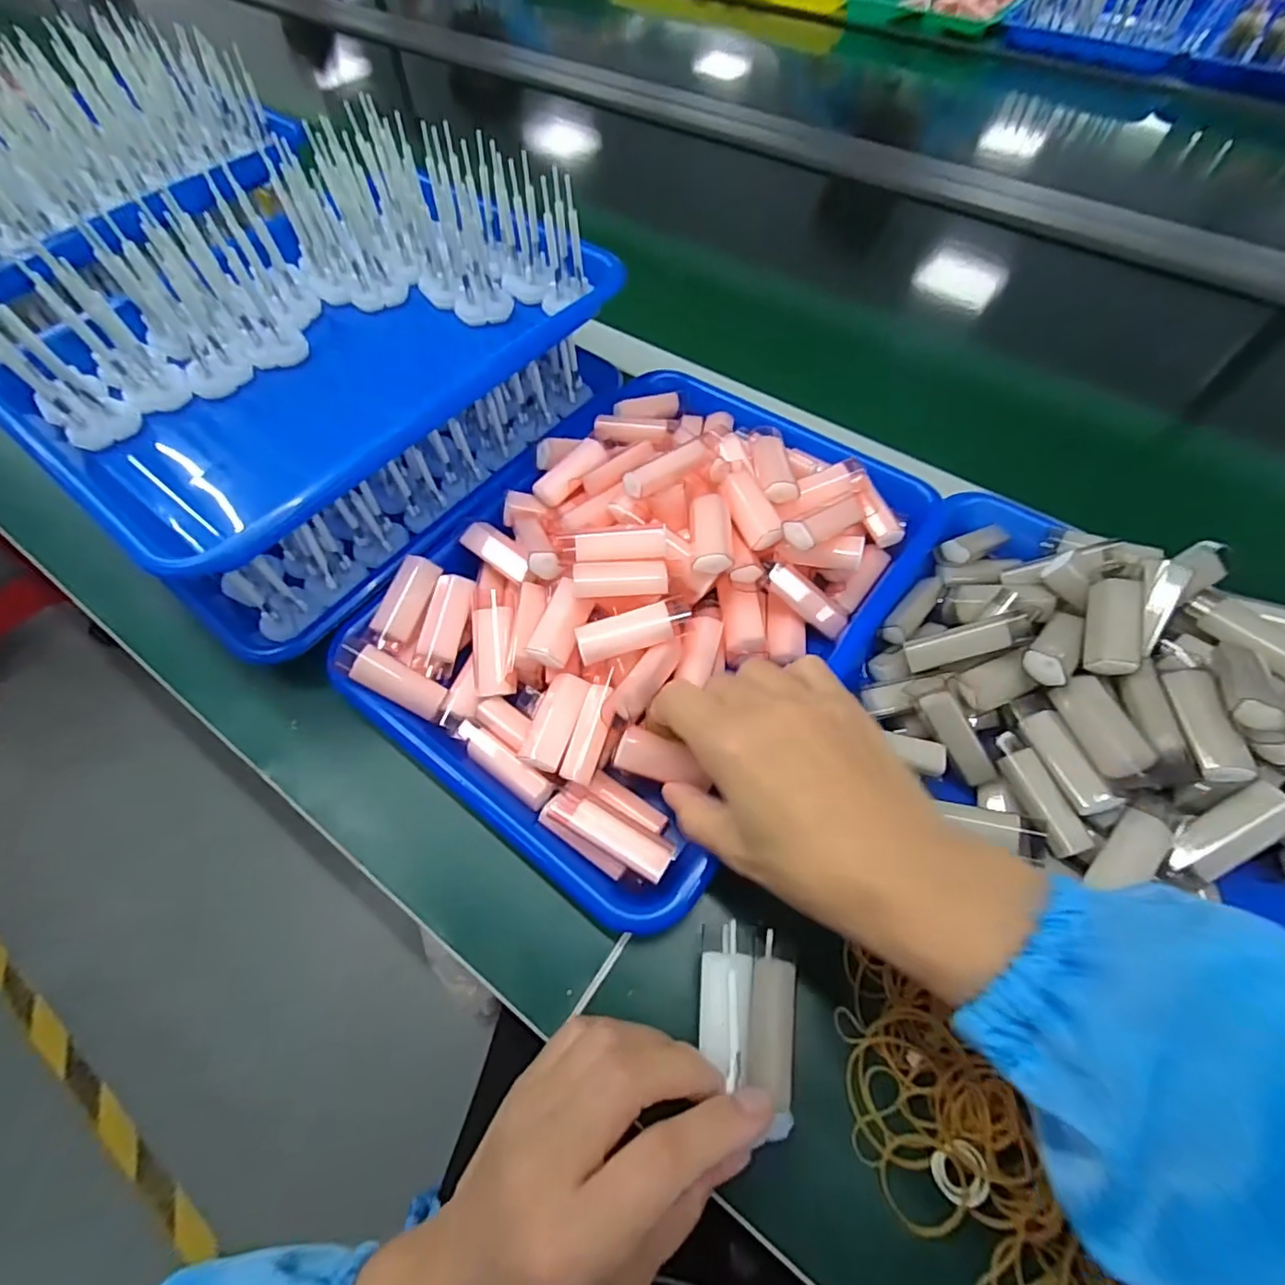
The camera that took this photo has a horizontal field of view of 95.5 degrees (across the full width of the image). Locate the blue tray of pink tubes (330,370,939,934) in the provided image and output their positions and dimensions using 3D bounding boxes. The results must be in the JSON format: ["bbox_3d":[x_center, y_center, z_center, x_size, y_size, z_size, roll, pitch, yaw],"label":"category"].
[{"bbox_3d":[0.004,-0.041,0.346,0.247,0.061,0.324,35,67,18],"label":"blue tray of pink tubes"}]

